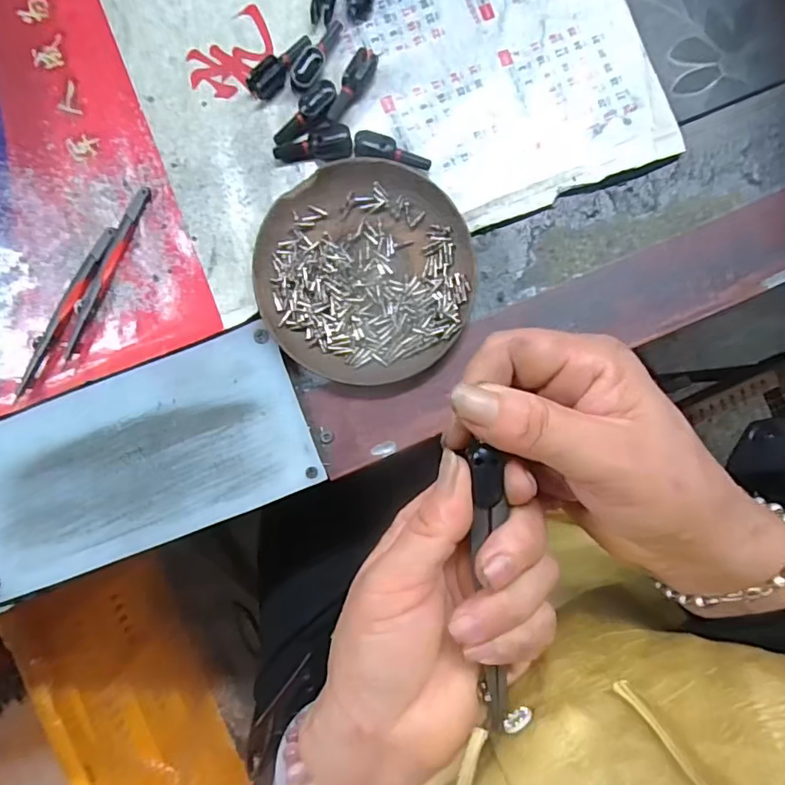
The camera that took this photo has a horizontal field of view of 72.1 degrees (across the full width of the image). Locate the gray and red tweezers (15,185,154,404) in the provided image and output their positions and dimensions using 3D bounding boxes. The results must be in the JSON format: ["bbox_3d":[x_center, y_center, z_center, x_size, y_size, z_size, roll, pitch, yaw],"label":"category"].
[{"bbox_3d":[-0.169,-0.056,0.297,0.019,0.006,0.126,26,90,0],"label":"gray and red tweezers"}]

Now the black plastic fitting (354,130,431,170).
[{"bbox_3d":[0.000,-0.132,0.297,0.042,0.012,0.015,12,90,0],"label":"black plastic fitting"}]

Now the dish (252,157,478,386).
[{"bbox_3d":[-0.015,-0.064,0.292,0.112,0.019,0.114,0,90,0],"label":"dish"}]

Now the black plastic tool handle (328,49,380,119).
[{"bbox_3d":[-0.022,-0.172,0.299,0.013,0.009,0.047,34,90,0],"label":"black plastic tool handle"}]

